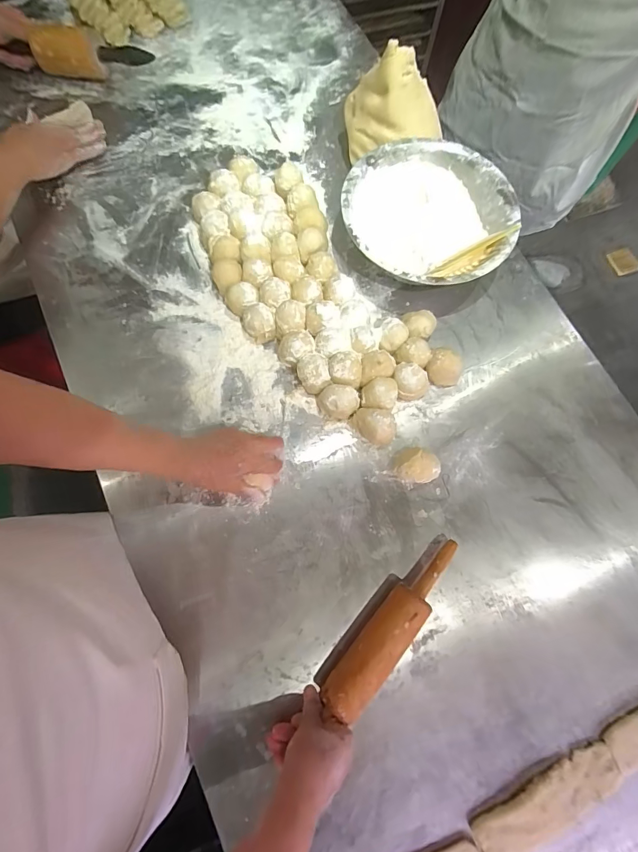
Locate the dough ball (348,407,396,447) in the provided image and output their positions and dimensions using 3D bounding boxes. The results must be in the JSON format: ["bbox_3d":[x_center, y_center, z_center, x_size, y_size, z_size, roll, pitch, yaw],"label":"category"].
[{"bbox_3d":[0.080,-0.002,0.564,0.064,0.053,0.046,12,73,2],"label":"dough ball"}]

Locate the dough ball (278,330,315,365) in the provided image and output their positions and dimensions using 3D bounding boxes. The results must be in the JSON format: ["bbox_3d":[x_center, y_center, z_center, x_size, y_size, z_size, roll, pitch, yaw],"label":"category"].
[{"bbox_3d":[-0.034,-0.119,0.597,0.053,0.050,0.048,-36,78,-11],"label":"dough ball"}]

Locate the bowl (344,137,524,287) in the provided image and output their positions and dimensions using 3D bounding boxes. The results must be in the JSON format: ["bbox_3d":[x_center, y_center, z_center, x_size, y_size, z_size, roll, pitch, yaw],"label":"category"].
[{"bbox_3d":[0.177,-0.339,0.652,0.271,0.086,0.271,1,73,-2],"label":"bowl"}]

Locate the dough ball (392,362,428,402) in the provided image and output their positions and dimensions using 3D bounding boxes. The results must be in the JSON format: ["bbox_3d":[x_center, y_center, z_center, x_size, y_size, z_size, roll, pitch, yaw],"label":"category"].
[{"bbox_3d":[0.137,-0.067,0.589,0.048,0.053,0.049,1,73,-2],"label":"dough ball"}]

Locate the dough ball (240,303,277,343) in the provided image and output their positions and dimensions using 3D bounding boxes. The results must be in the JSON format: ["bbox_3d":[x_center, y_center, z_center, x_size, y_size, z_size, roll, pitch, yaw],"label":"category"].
[{"bbox_3d":[-0.093,-0.160,0.607,0.046,0.049,0.052,-27,76,-9],"label":"dough ball"}]

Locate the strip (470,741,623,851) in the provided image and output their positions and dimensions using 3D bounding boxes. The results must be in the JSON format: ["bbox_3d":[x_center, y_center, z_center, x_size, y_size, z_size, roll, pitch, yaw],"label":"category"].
[{"bbox_3d":[0.280,0.458,0.466,0.193,0.015,0.053,-26,76,-9],"label":"strip"}]

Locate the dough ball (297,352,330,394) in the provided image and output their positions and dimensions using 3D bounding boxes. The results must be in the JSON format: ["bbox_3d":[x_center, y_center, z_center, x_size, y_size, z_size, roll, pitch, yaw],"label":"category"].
[{"bbox_3d":[-0.009,-0.078,0.586,0.046,0.050,0.053,-7,74,-4],"label":"dough ball"}]

